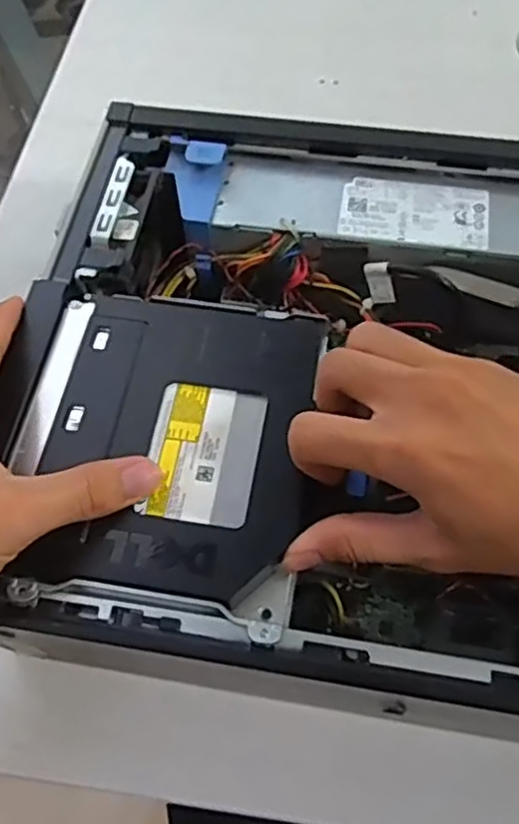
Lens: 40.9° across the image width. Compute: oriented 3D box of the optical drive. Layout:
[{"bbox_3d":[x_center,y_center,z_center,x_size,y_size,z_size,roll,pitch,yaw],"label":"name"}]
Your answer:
[{"bbox_3d":[-0.041,0.010,0.307,0.123,0.008,0.135,6,63,6],"label":"optical drive"}]

